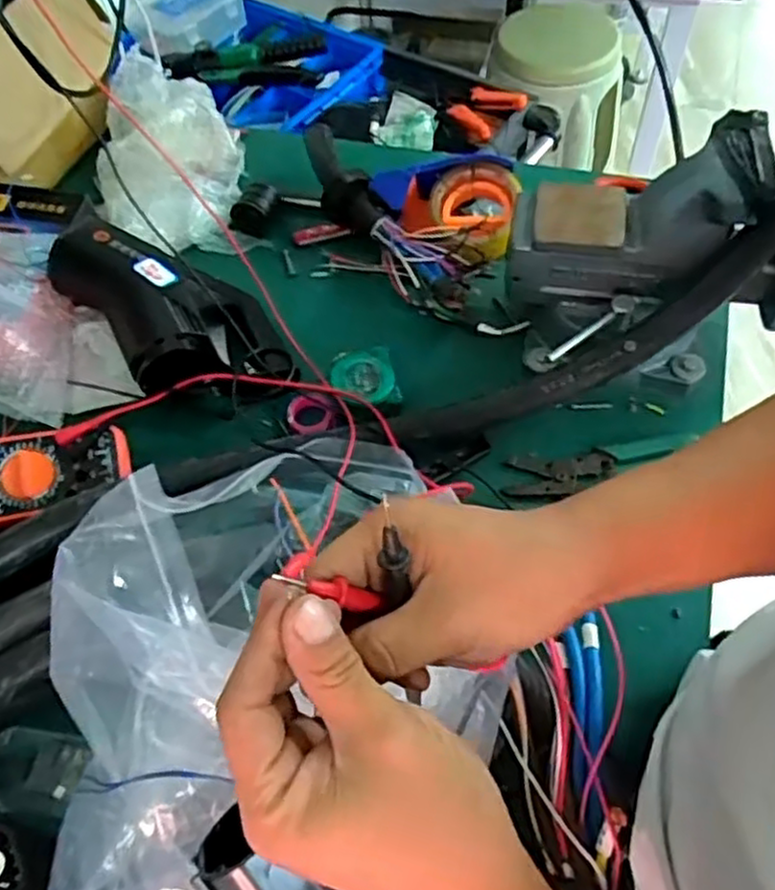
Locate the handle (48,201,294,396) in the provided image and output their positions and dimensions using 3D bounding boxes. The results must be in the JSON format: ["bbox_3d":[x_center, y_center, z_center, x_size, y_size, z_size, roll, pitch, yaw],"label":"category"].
[{"bbox_3d":[-0.201,-0.127,0.695,0.136,0.079,0.266,-38,63,-18],"label":"handle"}]

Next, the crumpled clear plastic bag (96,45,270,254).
[{"bbox_3d":[-0.252,-0.333,0.840,0.159,0.076,0.268,-18,58,-7],"label":"crumpled clear plastic bag"}]

